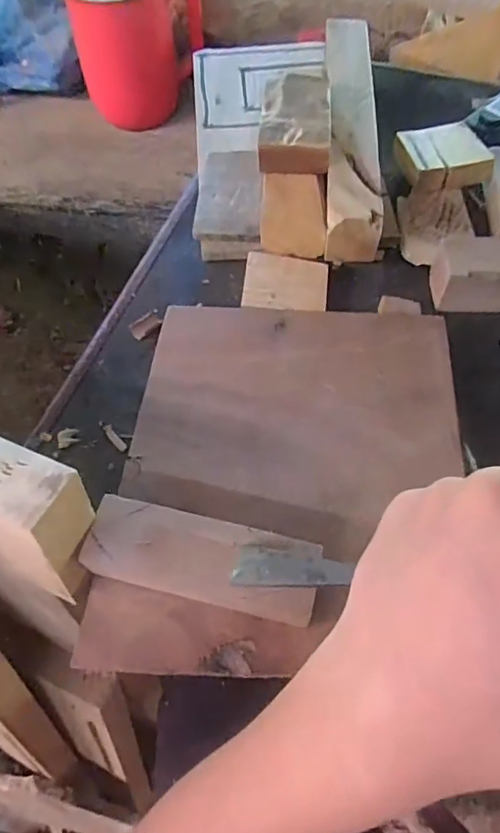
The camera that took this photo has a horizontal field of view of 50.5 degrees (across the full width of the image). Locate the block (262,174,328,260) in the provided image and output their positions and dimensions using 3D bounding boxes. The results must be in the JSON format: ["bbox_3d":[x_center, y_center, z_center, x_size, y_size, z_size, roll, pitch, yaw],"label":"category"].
[{"bbox_3d":[0.037,-0.169,0.450,0.054,0.041,0.065,3,61,3],"label":"block"}]

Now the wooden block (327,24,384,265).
[{"bbox_3d":[0.092,-0.271,0.499,0.044,0.056,0.297,2,61,3],"label":"wooden block"}]

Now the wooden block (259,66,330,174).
[{"bbox_3d":[0.039,-0.258,0.459,0.058,0.021,0.114,2,61,2],"label":"wooden block"}]

